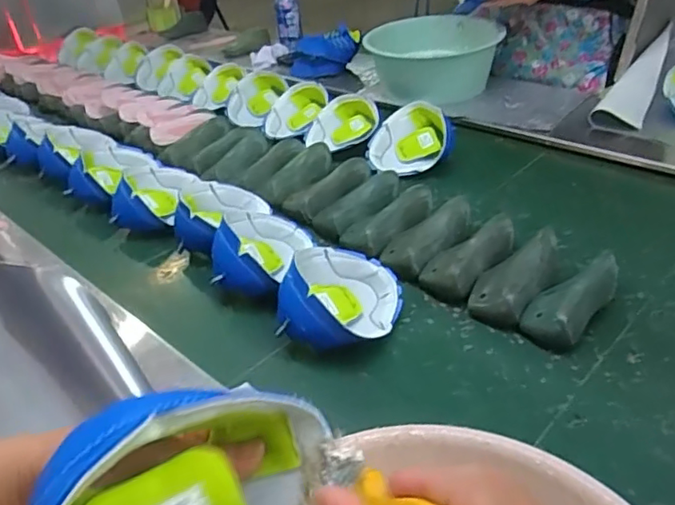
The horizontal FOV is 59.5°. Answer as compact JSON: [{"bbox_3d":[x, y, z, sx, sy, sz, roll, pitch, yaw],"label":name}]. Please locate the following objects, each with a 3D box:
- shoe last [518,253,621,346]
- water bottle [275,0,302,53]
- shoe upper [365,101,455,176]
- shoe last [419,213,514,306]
[{"bbox_3d":[0.294,0.058,0.738,0.073,0.065,0.147,25,46,38],"label":"shoe last"},{"bbox_3d":[-0.145,-0.694,1.702,0.066,0.191,0.073,-9,35,-2],"label":"water bottle"},{"bbox_3d":[0.145,-0.205,1.138,0.143,0.075,0.161,30,83,21],"label":"shoe upper"},{"bbox_3d":[0.186,0.000,0.831,0.079,0.055,0.157,24,46,37],"label":"shoe last"}]

